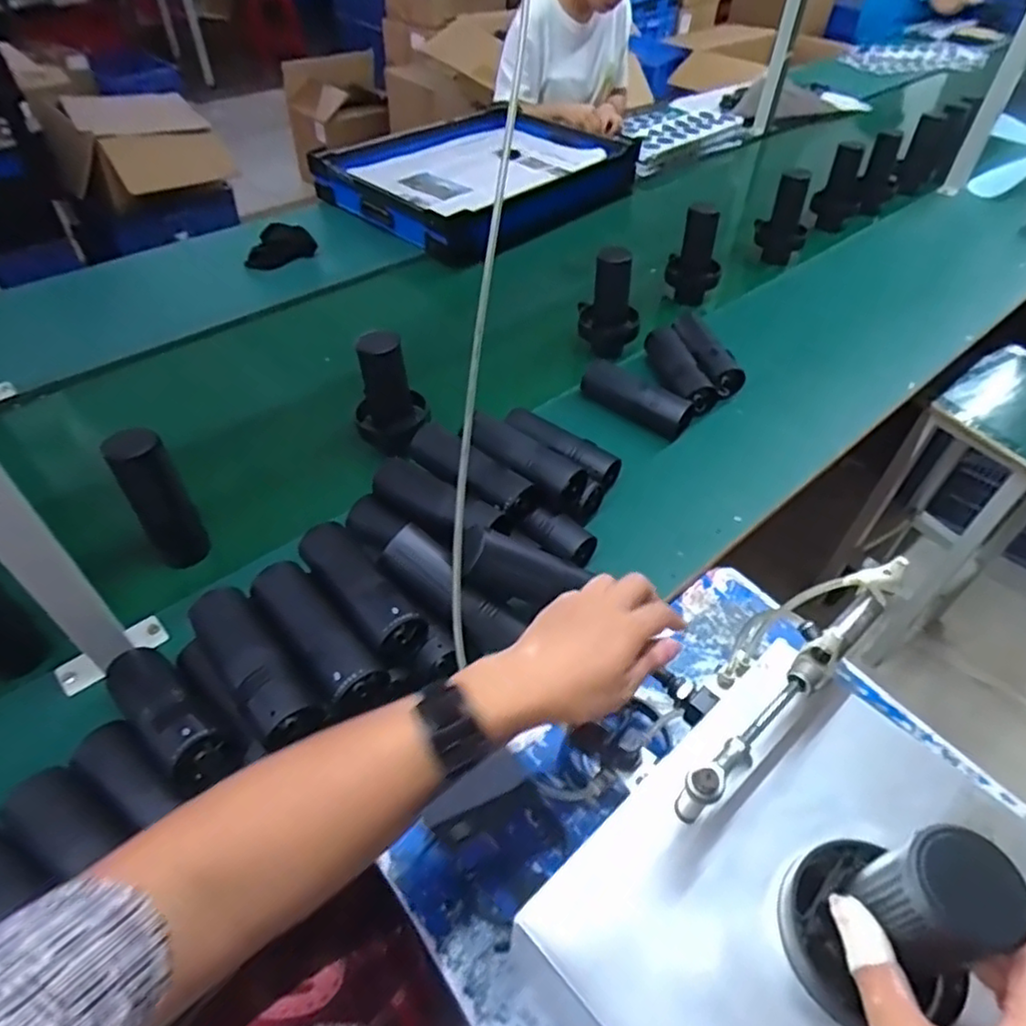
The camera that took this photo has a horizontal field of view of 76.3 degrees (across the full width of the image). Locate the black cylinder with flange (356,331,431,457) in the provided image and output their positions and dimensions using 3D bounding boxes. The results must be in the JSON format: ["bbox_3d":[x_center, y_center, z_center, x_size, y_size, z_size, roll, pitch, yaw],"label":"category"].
[{"bbox_3d":[-0.156,-0.150,0.825,0.093,0.141,0.073,-6,48,-8],"label":"black cylinder with flange"}]

